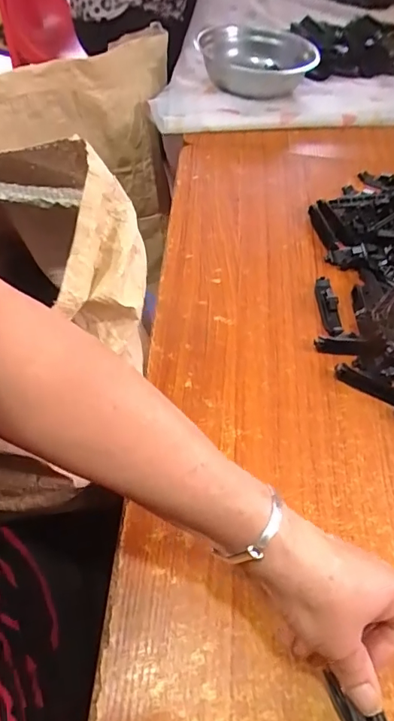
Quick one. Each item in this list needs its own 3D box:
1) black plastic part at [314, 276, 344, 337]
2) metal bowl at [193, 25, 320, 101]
[{"bbox_3d":[0.143,-0.060,0.525,0.018,0.011,0.078,-1,54,-4],"label":"black plastic part"},{"bbox_3d":[0.094,-0.488,0.786,0.182,0.048,0.165,-7,55,-8],"label":"metal bowl"}]

